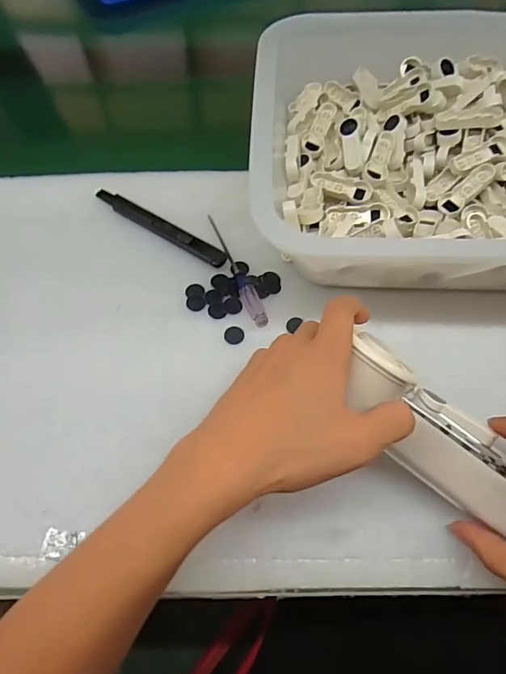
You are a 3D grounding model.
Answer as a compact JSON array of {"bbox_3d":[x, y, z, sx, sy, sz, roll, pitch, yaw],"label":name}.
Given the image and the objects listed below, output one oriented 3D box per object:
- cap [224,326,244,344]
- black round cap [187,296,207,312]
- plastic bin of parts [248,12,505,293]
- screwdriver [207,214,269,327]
[{"bbox_3d":[-0.014,-0.002,0.349,0.015,0.004,0.014,0,62,-1],"label":"cap"},{"bbox_3d":[-0.045,-0.027,0.362,0.015,0.004,0.014,0,62,-1],"label":"black round cap"},{"bbox_3d":[0.176,-0.164,0.390,0.348,0.087,0.277,2,62,1],"label":"plastic bin of parts"},{"bbox_3d":[-0.012,-0.057,0.373,0.013,0.012,0.116,-17,63,-9],"label":"screwdriver"}]

